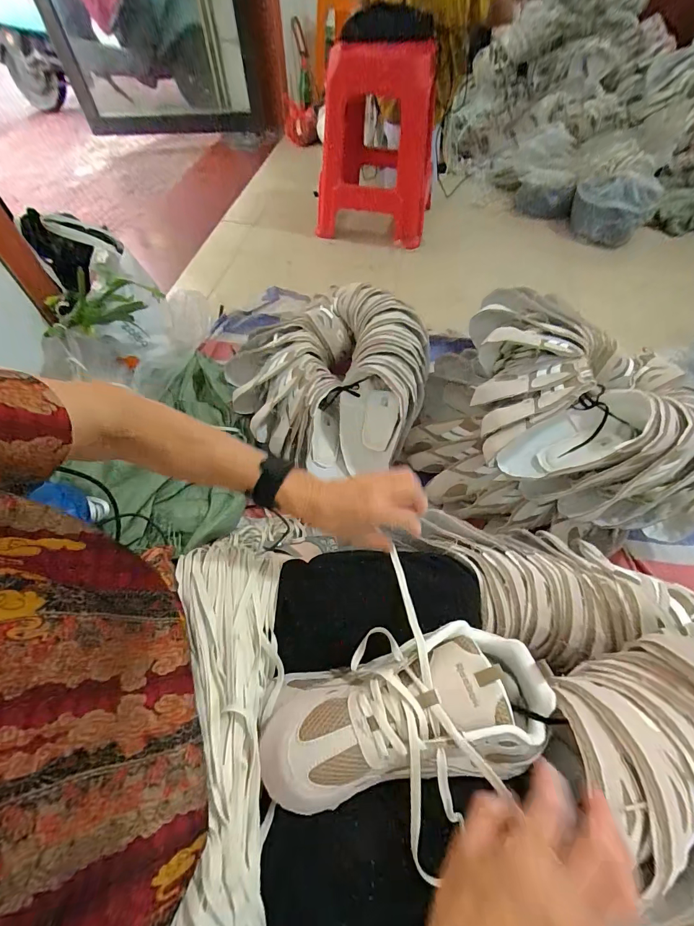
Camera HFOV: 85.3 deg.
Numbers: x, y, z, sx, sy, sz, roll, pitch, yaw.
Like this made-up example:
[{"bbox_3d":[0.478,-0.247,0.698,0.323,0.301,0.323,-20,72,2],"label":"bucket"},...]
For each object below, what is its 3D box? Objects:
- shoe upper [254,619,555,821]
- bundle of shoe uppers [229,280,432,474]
[{"bbox_3d":[0.054,0.222,0.338,0.255,0.057,0.105,-11,58,-5],"label":"shoe upper"},{"bbox_3d":[-0.040,-0.214,0.877,0.410,0.158,0.420,0,57,0],"label":"bundle of shoe uppers"}]

